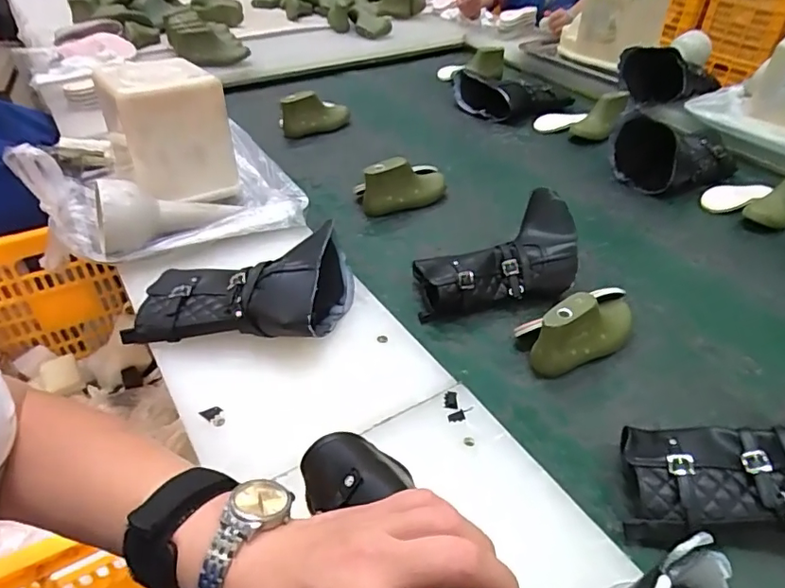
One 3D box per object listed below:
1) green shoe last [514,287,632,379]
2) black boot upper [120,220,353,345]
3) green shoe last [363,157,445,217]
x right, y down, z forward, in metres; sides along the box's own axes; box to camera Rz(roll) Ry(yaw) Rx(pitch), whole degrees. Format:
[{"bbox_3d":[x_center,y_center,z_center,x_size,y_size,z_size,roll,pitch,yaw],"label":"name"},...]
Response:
[{"bbox_3d":[0.219,0.028,0.611,0.153,0.079,0.075,-18,45,-22],"label":"green shoe last"},{"bbox_3d":[-0.158,-0.012,0.569,0.218,0.088,0.128,2,41,0],"label":"black boot upper"},{"bbox_3d":[0.022,-0.175,0.833,0.146,0.080,0.047,-20,46,-24],"label":"green shoe last"}]

